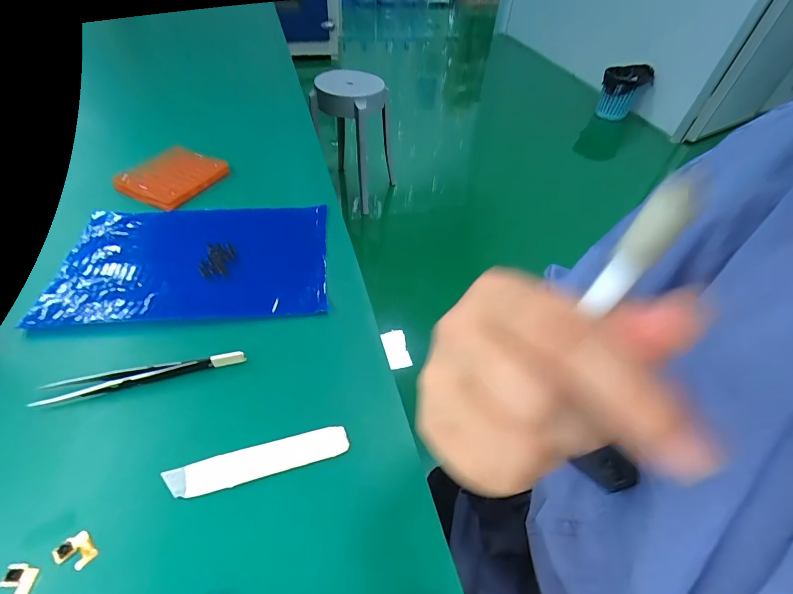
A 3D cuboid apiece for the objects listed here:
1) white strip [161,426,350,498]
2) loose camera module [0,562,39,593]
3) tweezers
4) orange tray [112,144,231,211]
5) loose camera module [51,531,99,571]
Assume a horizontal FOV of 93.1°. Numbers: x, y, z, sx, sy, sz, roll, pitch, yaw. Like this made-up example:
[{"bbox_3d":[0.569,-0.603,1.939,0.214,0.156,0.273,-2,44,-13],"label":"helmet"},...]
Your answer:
[{"bbox_3d":[-0.081,0.098,0.225,0.101,0.005,0.019,-11,50,-14],"label":"white strip"},{"bbox_3d":[-0.184,0.139,0.180,0.015,0.004,0.019,-1,48,-6],"label":"loose camera module"},{"bbox_3d":[-0.168,0.053,0.253,0.123,0.011,0.015,-10,50,-13],"label":"tweezers"},{"bbox_3d":[-0.247,-0.136,0.414,0.086,0.007,0.091,24,51,17],"label":"orange tray"},{"bbox_3d":[-0.163,0.130,0.190,0.017,0.004,0.015,35,55,24],"label":"loose camera module"}]

